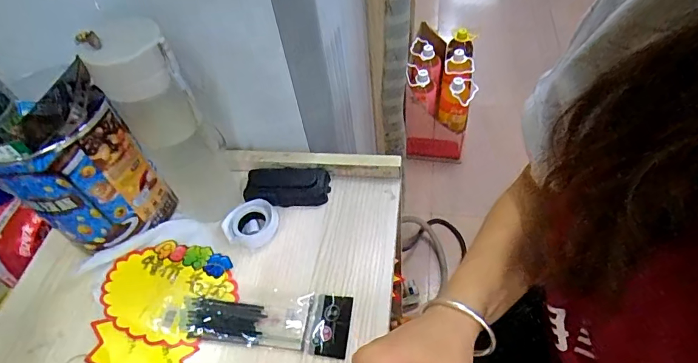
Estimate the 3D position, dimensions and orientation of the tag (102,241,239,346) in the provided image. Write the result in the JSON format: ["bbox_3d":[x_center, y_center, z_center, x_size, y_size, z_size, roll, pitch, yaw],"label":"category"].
[{"bbox_3d":[-0.207,0.125,0.497,0.150,0.007,0.114,6,54,8],"label":"tag"}]

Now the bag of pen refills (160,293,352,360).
[{"bbox_3d":[-0.103,0.148,0.469,0.205,0.006,0.062,1,53,7],"label":"bag of pen refills"}]

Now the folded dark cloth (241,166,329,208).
[{"bbox_3d":[-0.080,0.004,0.568,0.107,0.030,0.059,-6,52,1],"label":"folded dark cloth"}]

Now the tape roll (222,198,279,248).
[{"bbox_3d":[-0.120,0.054,0.536,0.066,0.027,0.056,-24,54,-12],"label":"tape roll"}]

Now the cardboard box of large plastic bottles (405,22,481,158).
[{"bbox_3d":[0.296,-0.285,1.415,0.184,0.320,0.319,3,53,8],"label":"cardboard box of large plastic bottles"}]

